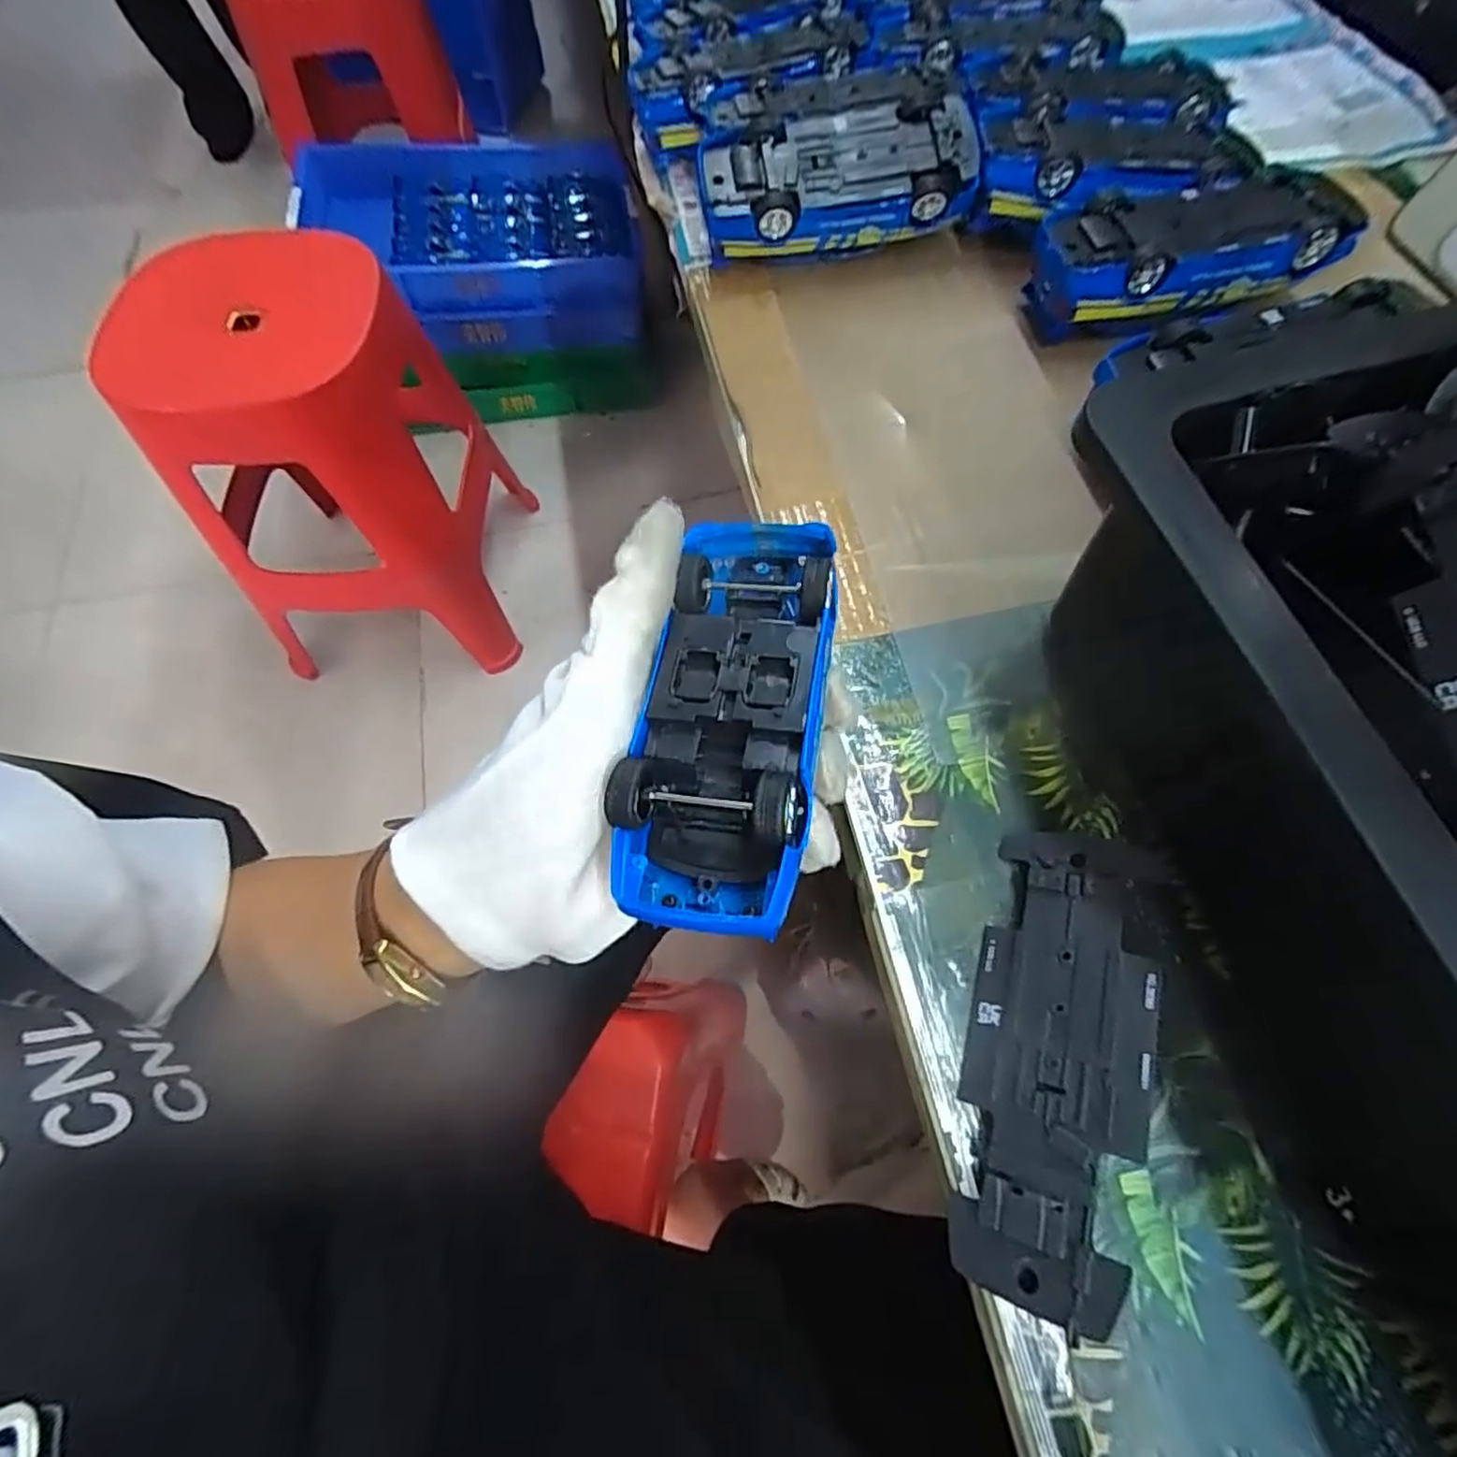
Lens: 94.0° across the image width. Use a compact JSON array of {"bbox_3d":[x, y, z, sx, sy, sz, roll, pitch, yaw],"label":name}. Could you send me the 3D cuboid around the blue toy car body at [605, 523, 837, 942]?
[{"bbox_3d":[0.002,-0.007,0.205,0.051,0.030,0.130,8,69,6],"label":"blue toy car body"}]

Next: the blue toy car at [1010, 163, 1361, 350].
[{"bbox_3d":[0.206,-0.218,0.312,0.131,0.038,0.063,-12,67,-2],"label":"blue toy car"}]

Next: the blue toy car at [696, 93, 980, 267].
[{"bbox_3d":[0.051,-0.267,0.339,0.127,0.048,0.059,-7,67,0],"label":"blue toy car"}]

